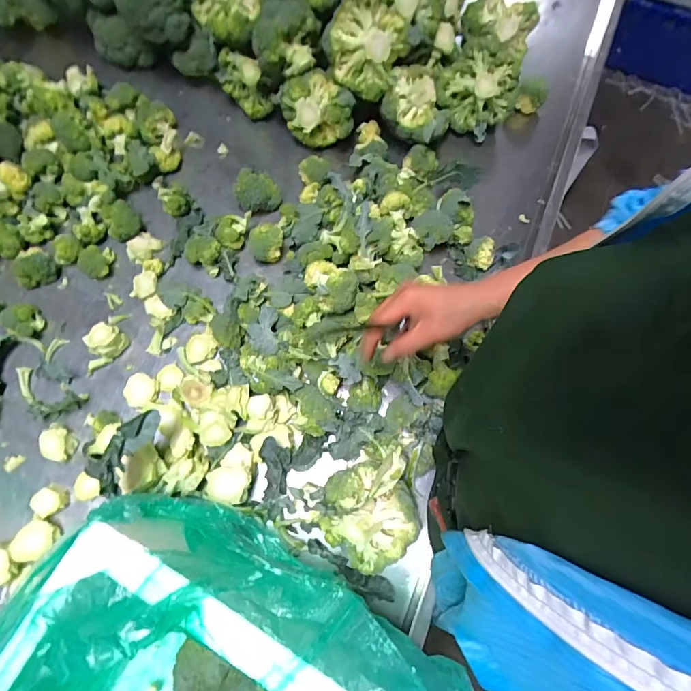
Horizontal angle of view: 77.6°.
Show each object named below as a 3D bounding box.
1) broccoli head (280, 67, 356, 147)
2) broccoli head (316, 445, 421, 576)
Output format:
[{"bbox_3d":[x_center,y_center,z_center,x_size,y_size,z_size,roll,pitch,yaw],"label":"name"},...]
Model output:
[{"bbox_3d":[-0.048,-0.403,0.746,0.120,0.093,0.071,-10,75,-4],"label":"broccoli head"},{"bbox_3d":[0.031,0.223,0.564,0.123,0.076,0.128,0,74,-2],"label":"broccoli head"}]

